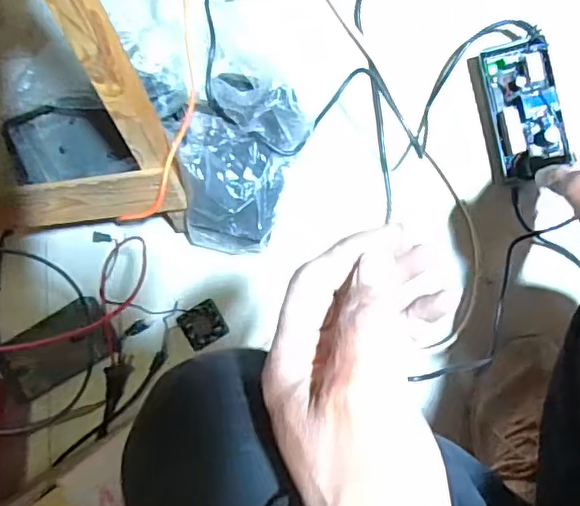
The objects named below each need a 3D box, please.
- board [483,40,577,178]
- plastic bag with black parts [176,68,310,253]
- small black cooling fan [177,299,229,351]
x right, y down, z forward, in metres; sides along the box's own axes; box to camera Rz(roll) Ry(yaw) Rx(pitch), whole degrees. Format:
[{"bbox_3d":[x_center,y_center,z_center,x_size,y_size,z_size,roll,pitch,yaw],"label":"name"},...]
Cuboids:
[{"bbox_3d":[0.256,-0.158,0.634,0.066,0.027,0.145,-11,88,8],"label":"board"},{"bbox_3d":[-0.061,-0.092,0.654,0.124,0.129,0.196,24,94,7],"label":"plastic bag with black parts"},{"bbox_3d":[-0.108,0.089,0.727,0.050,0.007,0.049,-31,87,7],"label":"small black cooling fan"}]

